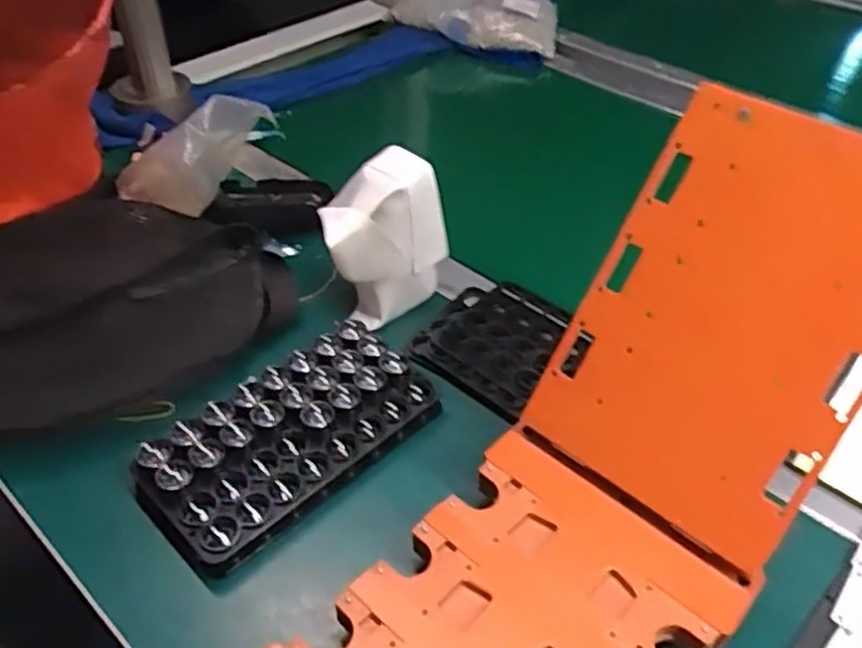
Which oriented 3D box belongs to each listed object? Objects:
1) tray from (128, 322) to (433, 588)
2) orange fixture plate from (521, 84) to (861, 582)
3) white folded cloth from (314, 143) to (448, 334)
[{"bbox_3d":[-0.094,0.072,0.496,0.193,0.023,0.100,-35,70,-28],"label":"tray"},{"bbox_3d":[0.169,0.001,0.423,0.154,0.234,0.011,31,15,22],"label":"orange fixture plate"},{"bbox_3d":[-0.035,-0.065,0.586,0.091,0.123,0.074,0,43,-2],"label":"white folded cloth"}]

